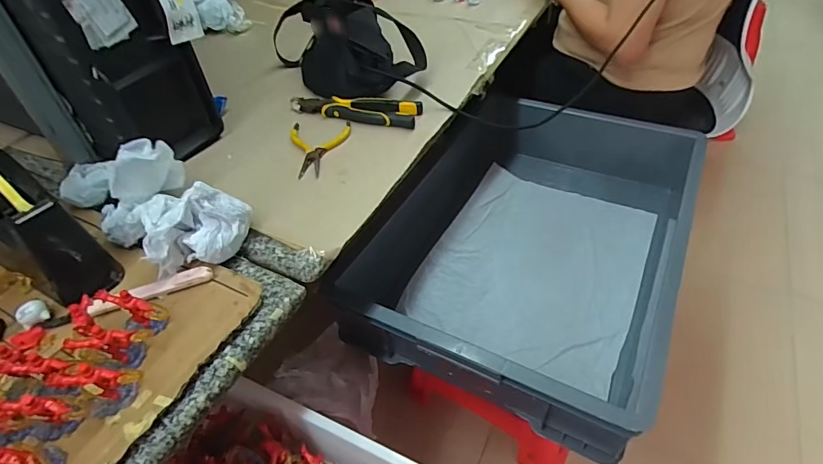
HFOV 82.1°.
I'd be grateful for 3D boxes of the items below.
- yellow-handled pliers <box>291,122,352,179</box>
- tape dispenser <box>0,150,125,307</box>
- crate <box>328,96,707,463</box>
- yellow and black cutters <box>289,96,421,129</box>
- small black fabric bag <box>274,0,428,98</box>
[{"bbox_3d":[-0.120,-0.112,0.622,0.080,0.007,0.121,-7,43,-3],"label":"yellow-handled pliers"},{"bbox_3d":[-0.366,-0.004,0.452,0.174,0.120,0.068,24,50,27],"label":"tape dispenser"},{"bbox_3d":[0.208,-0.008,0.776,0.386,0.142,0.616,17,48,22],"label":"crate"},{"bbox_3d":[-0.081,-0.183,0.686,0.193,0.013,0.063,15,47,19],"label":"yellow and black cutters"},{"bbox_3d":[-0.094,-0.306,0.747,0.172,0.109,0.264,-26,47,-21],"label":"small black fabric bag"}]

